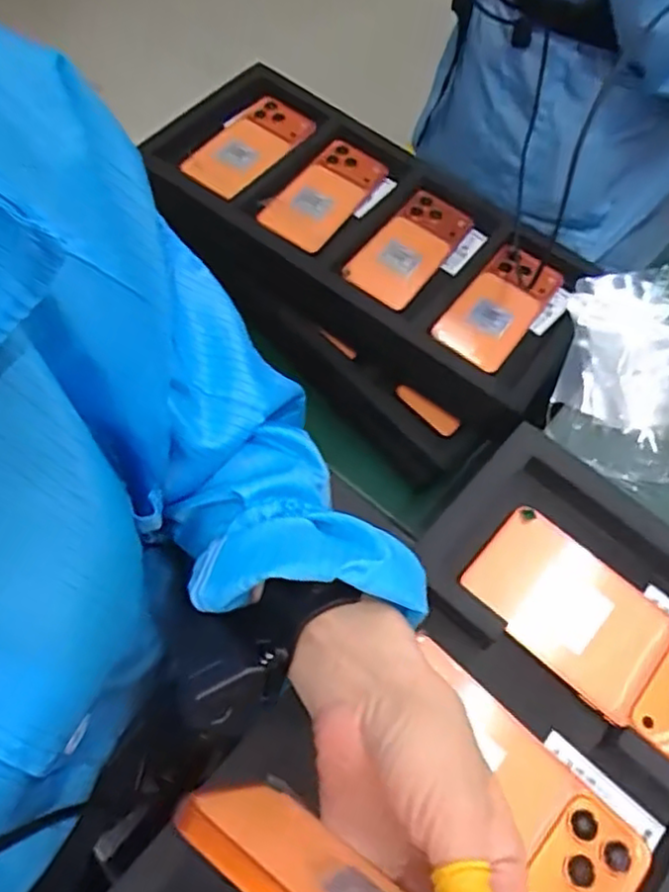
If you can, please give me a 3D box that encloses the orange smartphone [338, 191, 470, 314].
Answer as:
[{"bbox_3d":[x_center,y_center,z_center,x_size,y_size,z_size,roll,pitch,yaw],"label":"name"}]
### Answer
[{"bbox_3d":[0.077,-0.212,0.715,0.075,0.010,0.155,34,63,10],"label":"orange smartphone"}]

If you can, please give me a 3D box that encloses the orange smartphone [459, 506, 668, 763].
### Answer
[{"bbox_3d":[0.158,0.109,0.400,0.162,0.006,0.076,40,64,13],"label":"orange smartphone"}]

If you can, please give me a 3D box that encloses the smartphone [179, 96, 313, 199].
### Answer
[{"bbox_3d":[-0.097,-0.342,0.772,0.077,0.016,0.153,42,78,5],"label":"smartphone"}]

